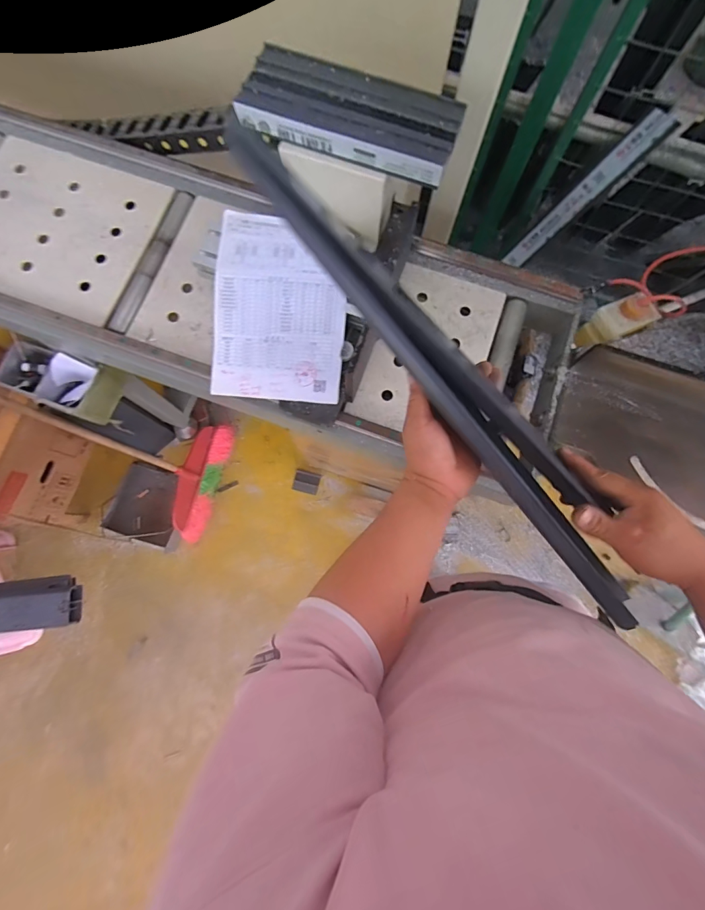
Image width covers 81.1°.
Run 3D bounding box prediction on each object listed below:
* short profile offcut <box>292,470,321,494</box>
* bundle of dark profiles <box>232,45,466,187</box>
[{"bbox_3d":[-0.159,0.094,1.432,0.088,0.013,0.074,13,78,2],"label":"short profile offcut"},{"bbox_3d":[-0.003,-0.465,0.569,0.289,0.038,0.120,21,79,4],"label":"bundle of dark profiles"}]

